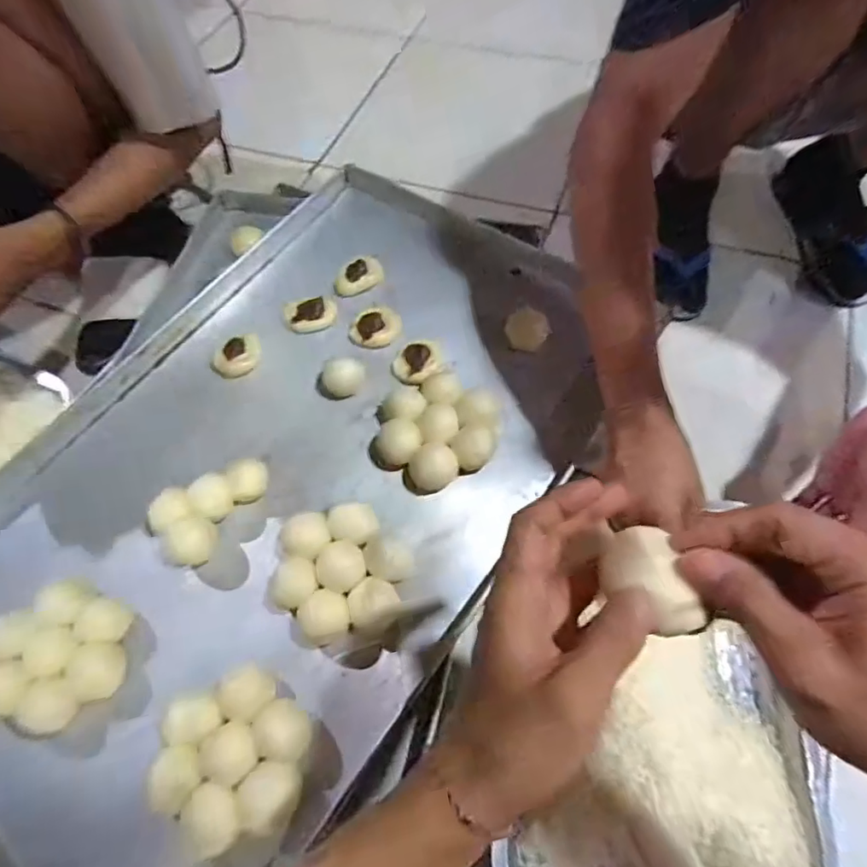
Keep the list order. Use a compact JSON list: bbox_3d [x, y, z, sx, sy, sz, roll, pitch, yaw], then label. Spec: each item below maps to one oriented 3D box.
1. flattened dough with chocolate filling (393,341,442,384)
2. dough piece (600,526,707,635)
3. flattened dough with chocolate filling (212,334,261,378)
[{"bbox_3d":[-0.016,-0.073,0.583,0.052,0.021,0.054,-2,62,3],"label":"flattened dough with chocolate filling"},{"bbox_3d":[0.098,0.069,0.254,0.037,0.014,0.048,-19,63,-6],"label":"dough piece"},{"bbox_3d":[-0.214,-0.083,0.608,0.051,0.012,0.052,-2,62,3],"label":"flattened dough with chocolate filling"}]

